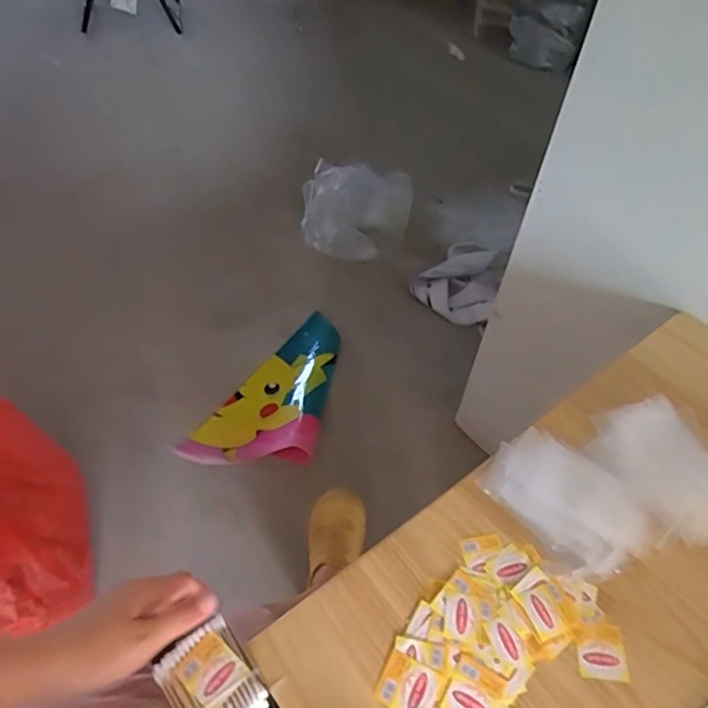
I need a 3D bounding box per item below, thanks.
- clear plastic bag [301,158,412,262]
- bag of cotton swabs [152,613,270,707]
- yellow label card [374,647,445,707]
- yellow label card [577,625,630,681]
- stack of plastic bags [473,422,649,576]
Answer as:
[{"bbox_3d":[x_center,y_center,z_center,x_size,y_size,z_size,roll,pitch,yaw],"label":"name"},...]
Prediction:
[{"bbox_3d":[0.015,-0.385,1.570,0.294,0.220,0.184,-3,47,-9],"label":"clear plastic bag"},{"bbox_3d":[-0.104,0.247,0.433,0.061,0.019,0.076,-31,56,-25],"label":"bag of cotton swabs"},{"bbox_3d":[0.042,0.253,0.446,0.043,0.004,0.039,23,52,18],"label":"yellow label card"},{"bbox_3d":[0.201,0.241,0.475,0.041,0.004,0.040,8,48,-1],"label":"yellow label card"},{"bbox_3d":[0.197,0.138,0.554,0.108,0.019,0.144,-27,54,-22],"label":"stack of plastic bags"}]

